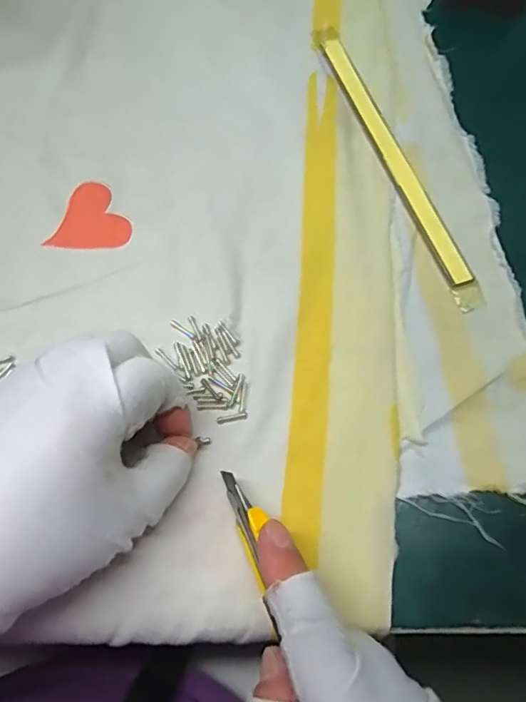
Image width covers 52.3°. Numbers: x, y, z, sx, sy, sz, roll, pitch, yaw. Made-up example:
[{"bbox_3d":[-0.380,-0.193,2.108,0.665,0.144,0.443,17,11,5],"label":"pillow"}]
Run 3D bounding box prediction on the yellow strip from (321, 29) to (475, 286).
[{"bbox_3d":[0.073,-0.114,0.306,0.013,0.004,0.179,-20,71,-4],"label":"yellow strip"}]

